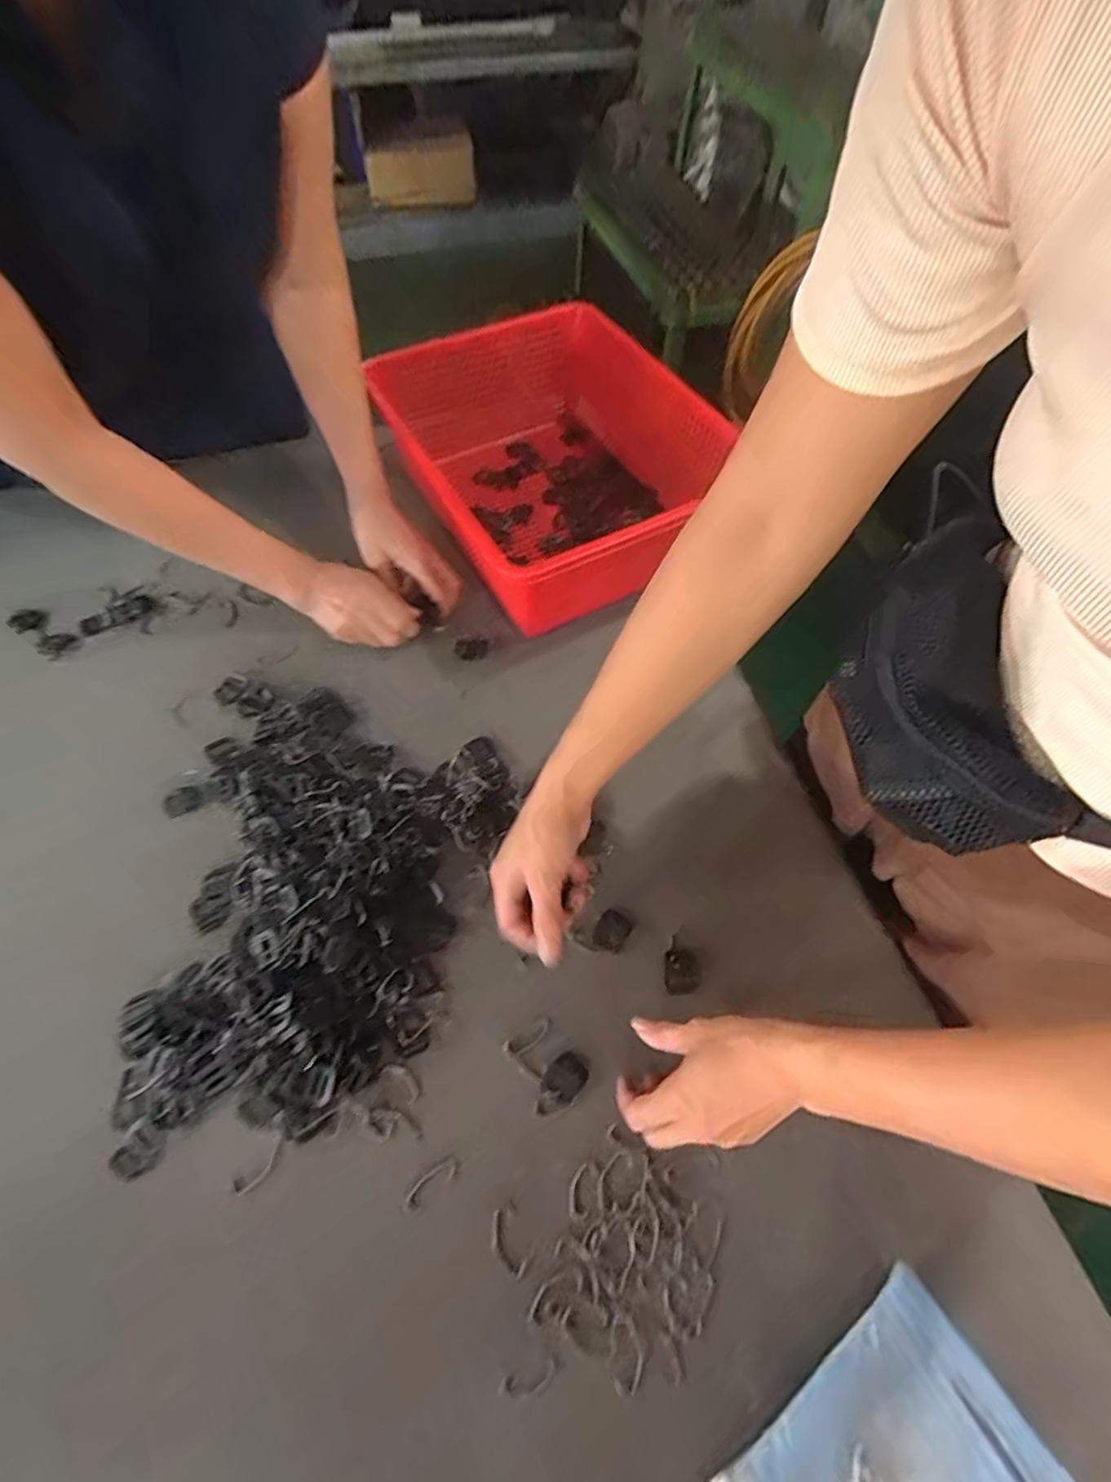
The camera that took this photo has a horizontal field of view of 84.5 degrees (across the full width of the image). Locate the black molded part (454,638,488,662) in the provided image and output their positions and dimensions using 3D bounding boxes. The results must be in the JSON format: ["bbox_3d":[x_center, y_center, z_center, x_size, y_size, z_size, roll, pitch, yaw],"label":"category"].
[{"bbox_3d":[-0.087,-0.096,0.638,0.035,0.007,0.025,-9,61,-7],"label":"black molded part"}]

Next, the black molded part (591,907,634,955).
[{"bbox_3d":[0.045,0.155,0.495,0.026,0.007,0.033,31,64,15],"label":"black molded part"}]

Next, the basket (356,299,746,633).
[{"bbox_3d":[0.010,-0.313,0.691,0.301,0.132,0.378,-24,64,-15],"label":"basket"}]

